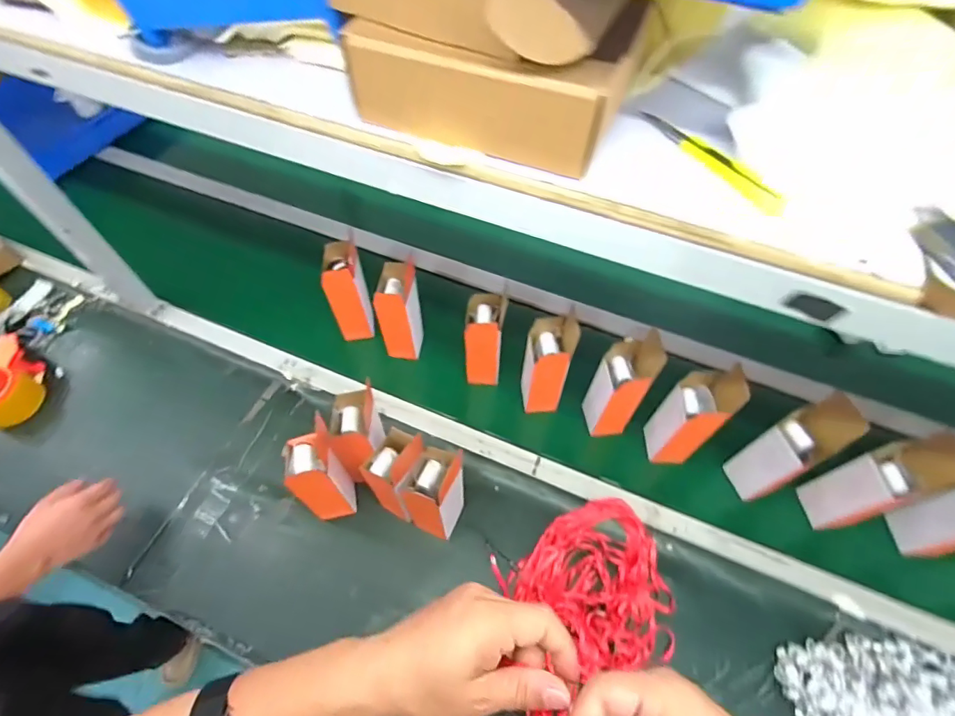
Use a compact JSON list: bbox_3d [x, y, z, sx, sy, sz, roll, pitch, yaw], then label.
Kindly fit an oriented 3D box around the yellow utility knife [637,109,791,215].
[{"bbox_3d":[0.194,-0.166,0.401,0.014,0.019,0.143,-28,63,-17],"label":"yellow utility knife"}]

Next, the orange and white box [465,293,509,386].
[{"bbox_3d":[0.013,-0.029,0.861,0.063,0.184,0.083,7,60,5],"label":"orange and white box"}]

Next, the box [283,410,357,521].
[{"bbox_3d":[-0.231,0.178,0.724,0.068,0.194,0.087,-8,60,-4],"label":"box"}]

